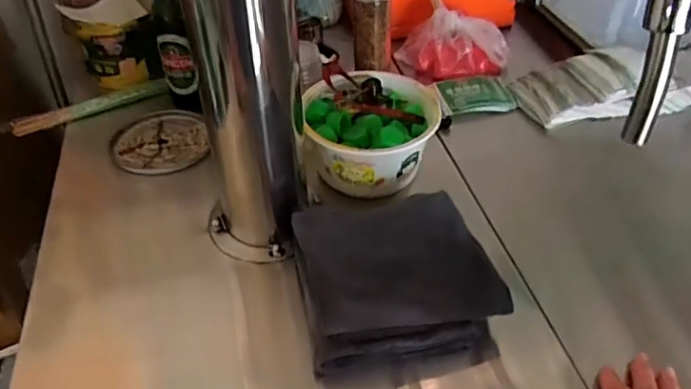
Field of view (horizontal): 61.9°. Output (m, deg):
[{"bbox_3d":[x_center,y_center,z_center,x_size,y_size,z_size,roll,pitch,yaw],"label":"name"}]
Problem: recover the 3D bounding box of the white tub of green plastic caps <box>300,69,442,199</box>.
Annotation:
[{"bbox_3d":[0.033,-0.078,0.742,0.160,0.093,0.155,-1,43,1],"label":"white tub of green plastic caps"}]

